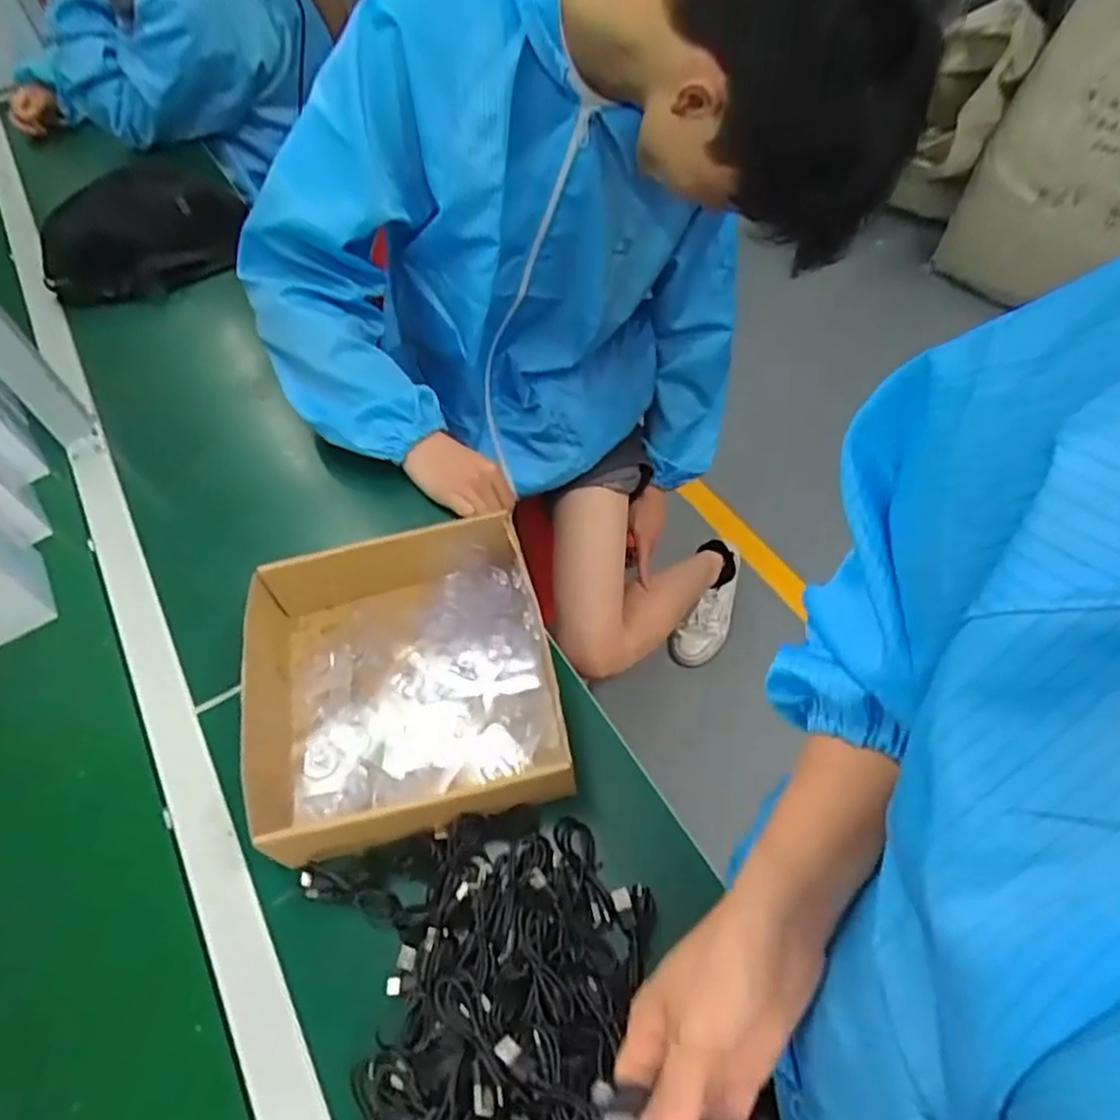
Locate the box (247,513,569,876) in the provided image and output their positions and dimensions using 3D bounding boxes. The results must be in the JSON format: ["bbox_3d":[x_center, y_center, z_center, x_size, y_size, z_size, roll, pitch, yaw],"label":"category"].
[{"bbox_3d":[-0.134,0.099,0.585,0.241,0.072,0.243,-13,53,-6],"label":"box"}]

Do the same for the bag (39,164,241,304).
[{"bbox_3d":[-0.566,-0.442,0.955,0.267,0.115,0.083,-30,57,-17],"label":"bag"}]

